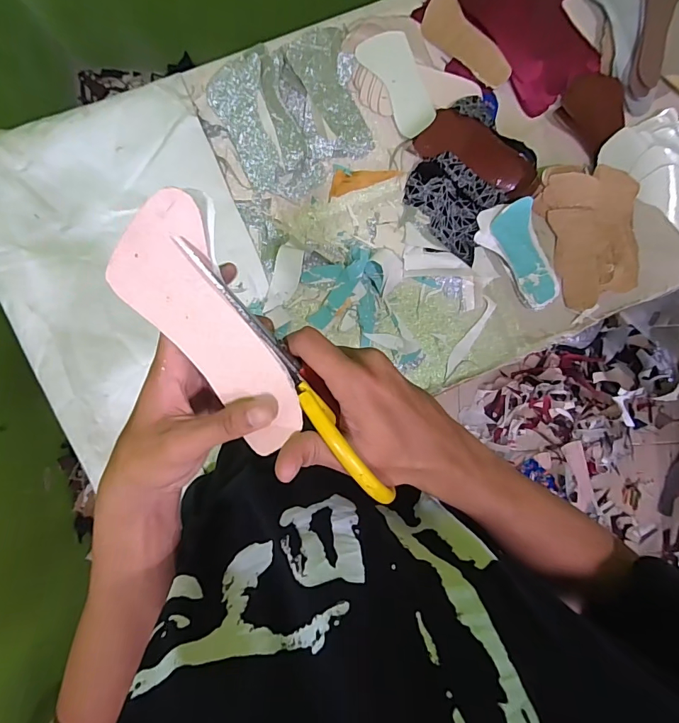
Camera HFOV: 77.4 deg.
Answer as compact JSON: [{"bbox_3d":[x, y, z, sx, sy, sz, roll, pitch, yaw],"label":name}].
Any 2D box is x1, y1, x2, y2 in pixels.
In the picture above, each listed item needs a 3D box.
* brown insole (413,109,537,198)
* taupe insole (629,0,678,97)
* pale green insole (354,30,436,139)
[{"bbox_3d":[0.215,-0.323,0.659,0.187,0.026,0.076,24,88,-6],"label":"brown insole"},{"bbox_3d":[0.498,-0.547,0.664,0.069,0.013,0.230,-1,103,-11],"label":"taupe insole"},{"bbox_3d":[0.092,-0.422,0.639,0.067,0.011,0.154,-31,94,22],"label":"pale green insole"}]

